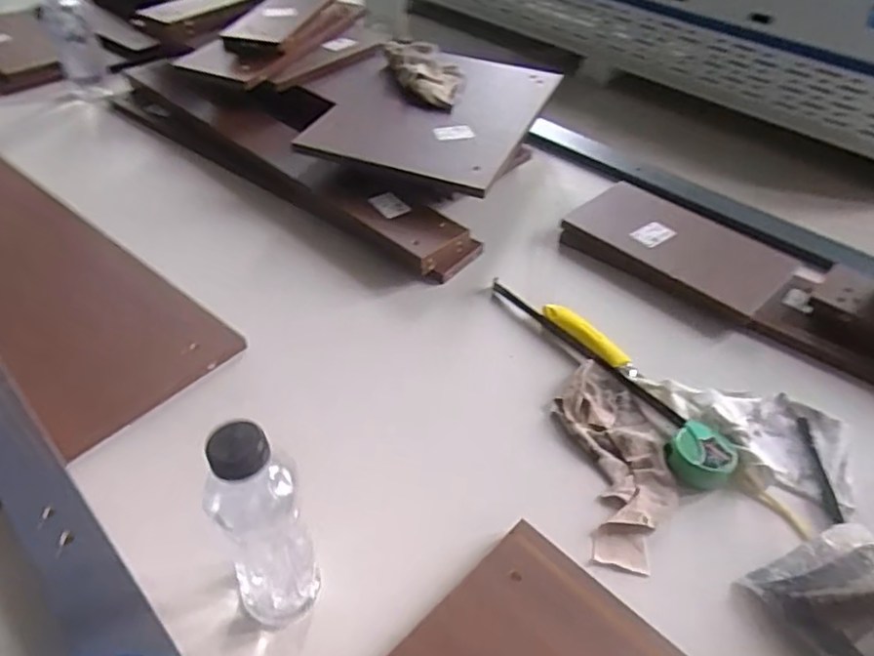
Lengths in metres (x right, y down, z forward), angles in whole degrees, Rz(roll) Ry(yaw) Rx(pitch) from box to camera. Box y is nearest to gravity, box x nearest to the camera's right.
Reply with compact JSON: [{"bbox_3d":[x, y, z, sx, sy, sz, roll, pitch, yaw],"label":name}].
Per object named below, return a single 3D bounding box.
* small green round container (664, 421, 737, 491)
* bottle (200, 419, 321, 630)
[{"bbox_3d":[0.281,0.137,0.665,0.064,0.033,0.064,1,41,-1],"label":"small green round container"},{"bbox_3d":[-0.136,0.160,0.491,0.068,0.231,0.057,-13,46,-17],"label":"bottle"}]

